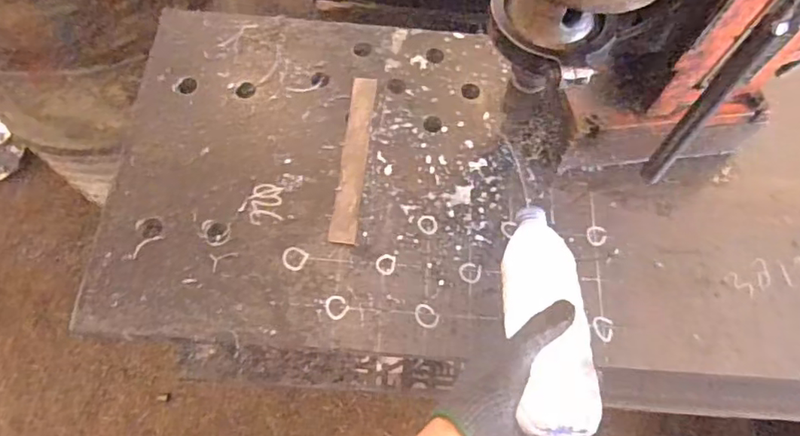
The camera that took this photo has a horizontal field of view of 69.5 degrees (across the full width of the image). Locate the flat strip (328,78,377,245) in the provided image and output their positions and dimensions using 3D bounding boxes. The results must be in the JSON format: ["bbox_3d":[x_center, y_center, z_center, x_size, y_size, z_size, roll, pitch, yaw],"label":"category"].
[{"bbox_3d":[-0.056,-0.077,0.714,0.032,0.004,0.229,6,67,0],"label":"flat strip"}]

